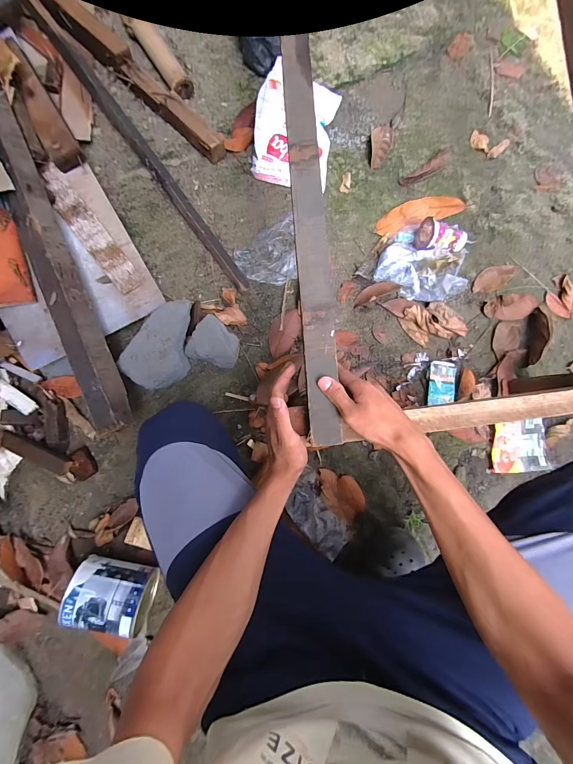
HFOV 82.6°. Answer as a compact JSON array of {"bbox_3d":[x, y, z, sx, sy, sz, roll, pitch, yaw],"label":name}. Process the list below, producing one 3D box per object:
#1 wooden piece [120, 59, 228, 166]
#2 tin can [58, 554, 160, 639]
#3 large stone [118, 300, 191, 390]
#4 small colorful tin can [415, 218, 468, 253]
[{"bbox_3d":[-0.258,-0.620,0.747,0.294,0.059,0.048,41,85,2],"label":"wooden piece"},{"bbox_3d":[-0.312,0.377,0.591,0.131,0.100,0.094,14,82,-1],"label":"tin can"},{"bbox_3d":[-0.244,-0.074,0.677,0.108,0.078,0.186,31,82,1],"label":"large stone"},{"bbox_3d":[0.351,-0.323,0.737,0.106,0.066,0.070,19,84,0],"label":"small colorful tin can"}]

